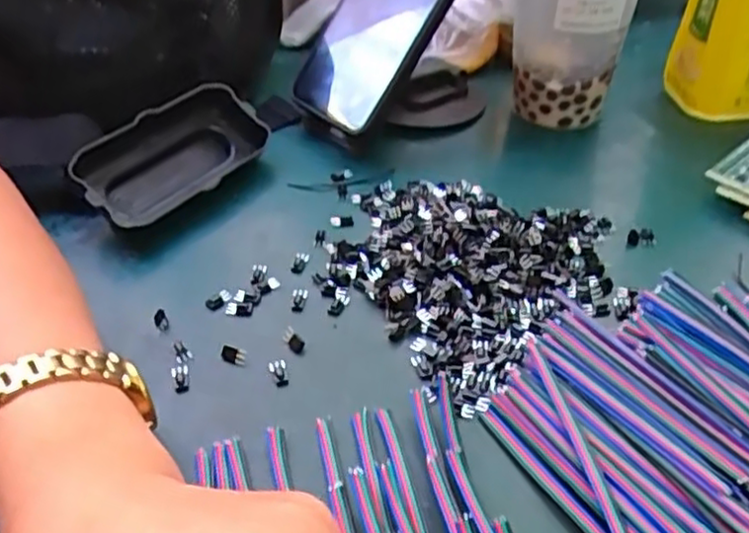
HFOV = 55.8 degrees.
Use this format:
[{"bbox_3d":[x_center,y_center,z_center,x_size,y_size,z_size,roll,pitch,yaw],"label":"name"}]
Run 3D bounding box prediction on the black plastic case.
[{"bbox_3d":[-0.113,-0.060,0.395,0.045,0.044,0.111,25,48,31],"label":"black plastic case"}]

